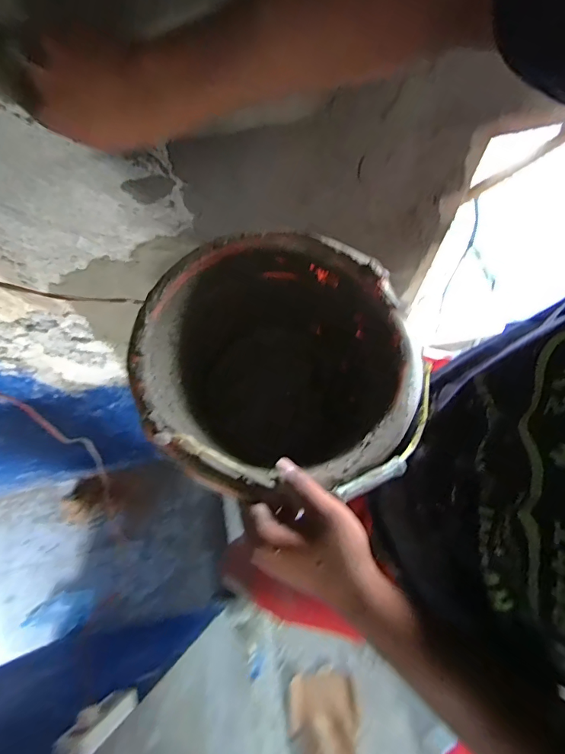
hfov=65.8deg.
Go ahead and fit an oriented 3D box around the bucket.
[{"bbox_3d":[-0.002,0.006,0.520,0.285,0.194,0.283,-1,70,2],"label":"bucket"}]

